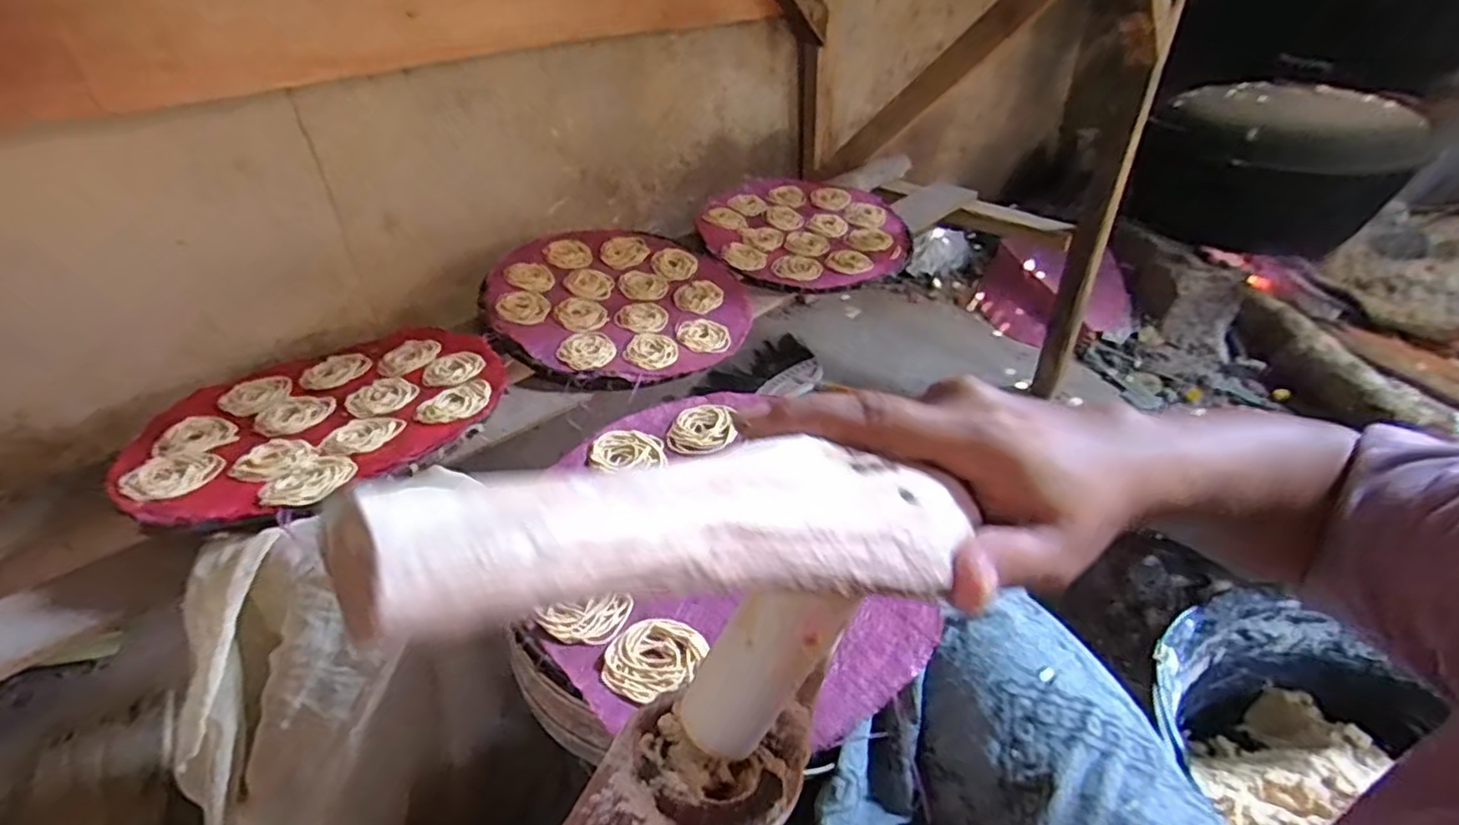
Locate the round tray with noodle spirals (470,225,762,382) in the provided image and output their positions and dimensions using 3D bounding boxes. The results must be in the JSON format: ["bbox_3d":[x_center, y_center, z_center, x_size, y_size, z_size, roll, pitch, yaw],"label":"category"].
[{"bbox_3d":[-0.154,-0.157,0.918,0.351,0.019,0.345,5,45,-5],"label":"round tray with noodle spirals"}]

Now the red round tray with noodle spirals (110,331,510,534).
[{"bbox_3d":[-0.408,0.005,0.673,0.338,0.040,0.318,-2,36,2],"label":"red round tray with noodle spirals"}]

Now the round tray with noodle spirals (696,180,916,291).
[{"bbox_3d":[0.126,-0.309,1.107,0.344,0.026,0.351,2,46,-2],"label":"round tray with noodle spirals"}]

